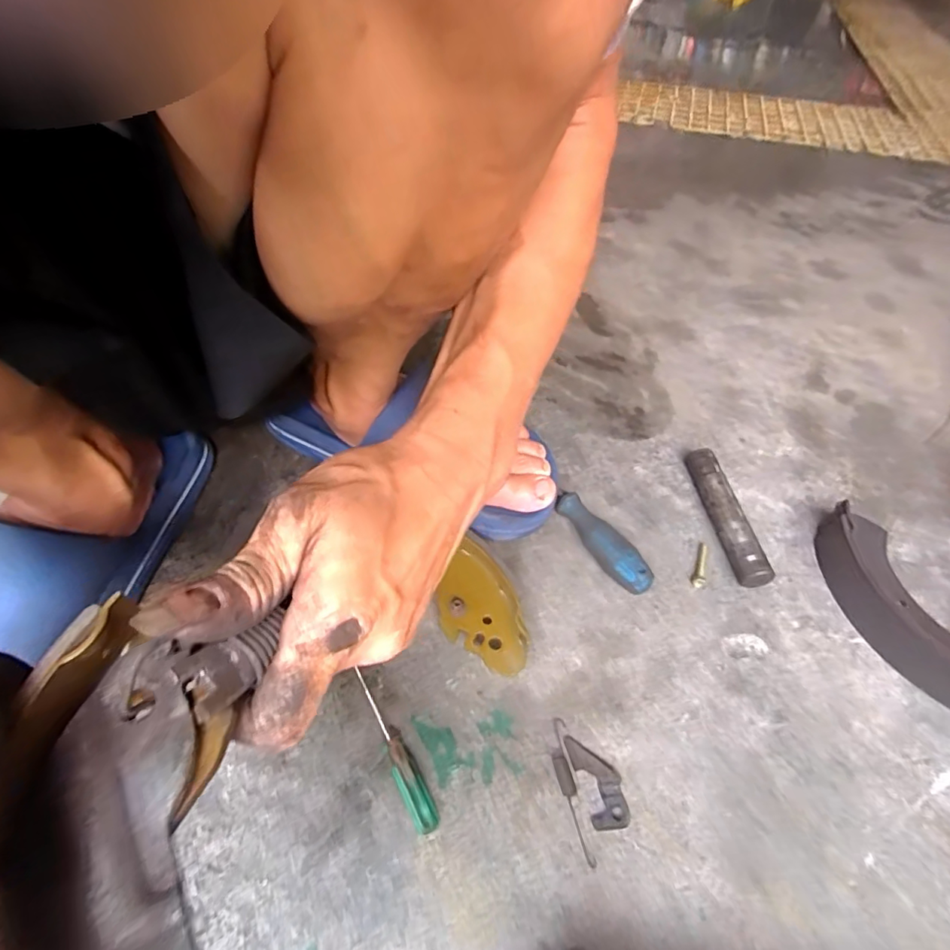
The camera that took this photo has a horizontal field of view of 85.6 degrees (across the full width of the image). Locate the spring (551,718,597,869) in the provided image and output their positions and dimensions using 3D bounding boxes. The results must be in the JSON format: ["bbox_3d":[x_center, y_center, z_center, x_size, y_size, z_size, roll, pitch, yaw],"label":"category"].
[{"bbox_3d":[0.057,0.189,0.311,0.012,0.006,0.078,-5,52,-6],"label":"spring"}]

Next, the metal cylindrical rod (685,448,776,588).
[{"bbox_3d":[0.207,0.031,0.430,0.021,0.024,0.134,-3,52,-4],"label":"metal cylindrical rod"}]

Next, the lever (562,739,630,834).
[{"bbox_3d":[0.075,0.186,0.313,0.024,0.006,0.052,-13,53,-11],"label":"lever"}]

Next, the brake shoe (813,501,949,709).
[{"bbox_3d":[0.336,0.114,0.365,0.079,0.047,0.201,-37,62,-26],"label":"brake shoe"}]

